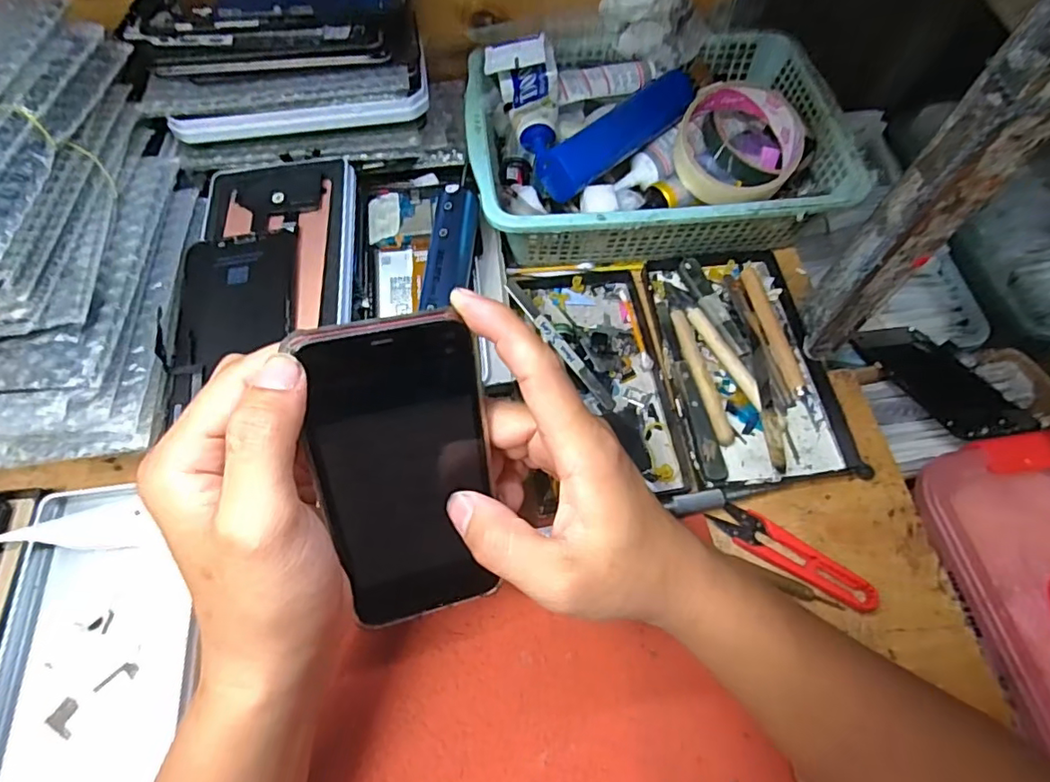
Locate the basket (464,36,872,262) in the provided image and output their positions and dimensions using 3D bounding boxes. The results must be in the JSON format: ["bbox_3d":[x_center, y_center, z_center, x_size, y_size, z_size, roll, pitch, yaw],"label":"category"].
[{"bbox_3d":[0.094,-0.189,0.429,0.268,0.082,0.185,-5,64,-2],"label":"basket"}]

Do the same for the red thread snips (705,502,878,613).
[{"bbox_3d":[0.162,0.099,0.336,0.096,0.010,0.023,32,68,14],"label":"red thread snips"}]

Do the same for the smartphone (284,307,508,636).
[{"bbox_3d":[-0.051,0.041,0.251,0.070,0.151,0.008,-12,26,-16],"label":"smartphone"}]

